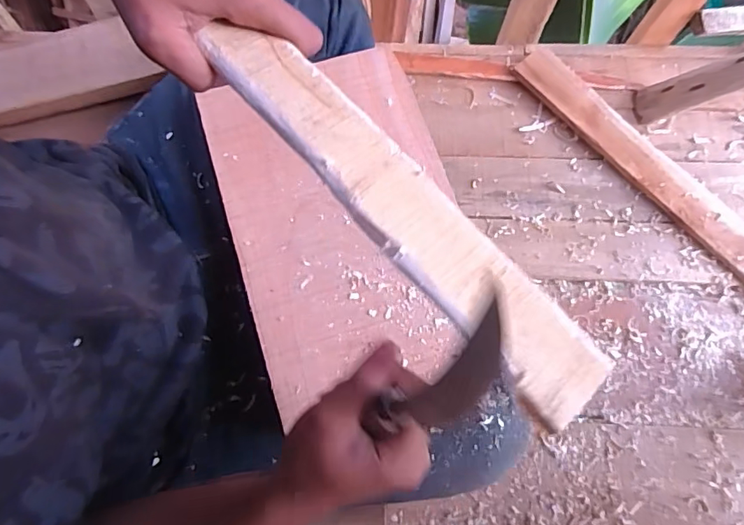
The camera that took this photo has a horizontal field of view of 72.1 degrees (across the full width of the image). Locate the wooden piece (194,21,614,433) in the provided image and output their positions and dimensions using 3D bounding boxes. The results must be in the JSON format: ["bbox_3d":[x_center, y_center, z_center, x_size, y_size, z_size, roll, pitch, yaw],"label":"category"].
[{"bbox_3d":[0.010,-0.033,0.257,0.046,0.012,0.259,-41,78,-12],"label":"wooden piece"}]

